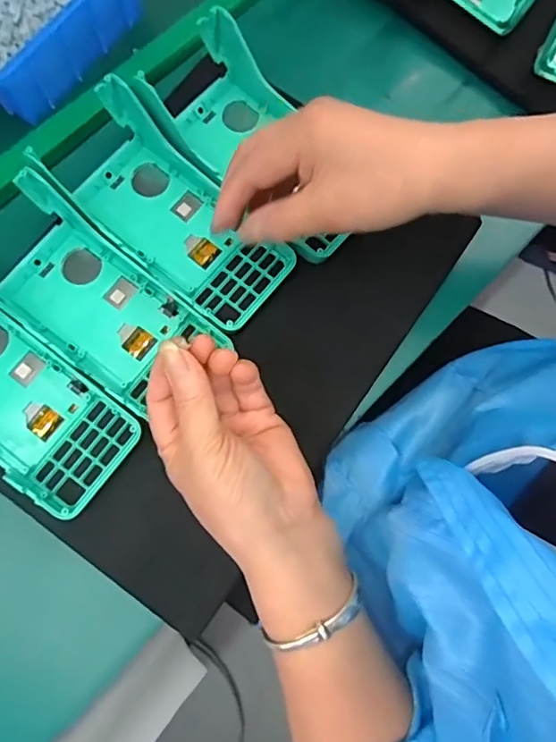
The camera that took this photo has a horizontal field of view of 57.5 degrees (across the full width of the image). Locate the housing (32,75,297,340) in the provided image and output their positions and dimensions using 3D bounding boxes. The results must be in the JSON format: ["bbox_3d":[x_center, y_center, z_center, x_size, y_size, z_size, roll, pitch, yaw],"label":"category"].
[{"bbox_3d":[-0.074,-0.103,0.341,0.084,0.047,0.169,-43,89,-14],"label":"housing"}]

